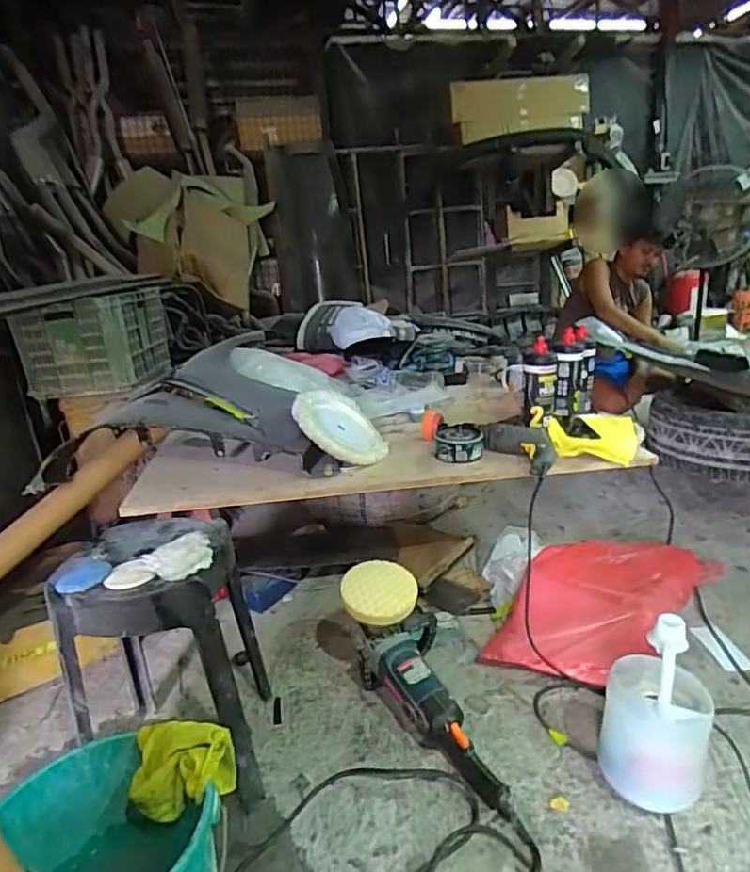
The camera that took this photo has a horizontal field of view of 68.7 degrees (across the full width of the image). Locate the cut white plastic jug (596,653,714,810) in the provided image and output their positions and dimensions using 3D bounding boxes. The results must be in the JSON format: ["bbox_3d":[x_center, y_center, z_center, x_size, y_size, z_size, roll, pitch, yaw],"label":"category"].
[{"bbox_3d":[0.442,0.470,0.872,0.141,0.201,0.155,4,20,28],"label":"cut white plastic jug"}]

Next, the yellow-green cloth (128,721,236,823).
[{"bbox_3d":[-0.267,0.449,0.737,0.136,0.105,0.089,-3,17,9],"label":"yellow-green cloth"}]

